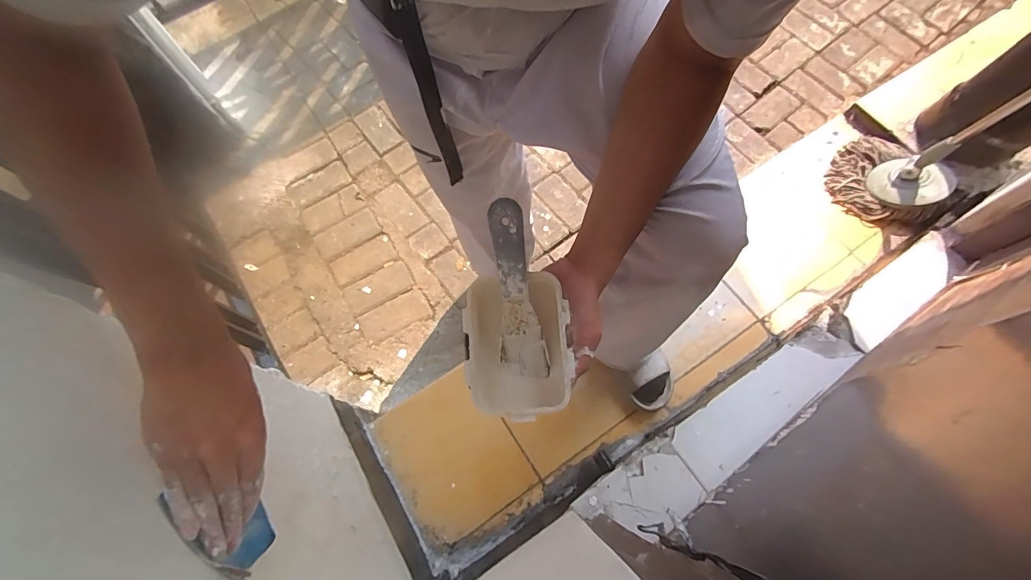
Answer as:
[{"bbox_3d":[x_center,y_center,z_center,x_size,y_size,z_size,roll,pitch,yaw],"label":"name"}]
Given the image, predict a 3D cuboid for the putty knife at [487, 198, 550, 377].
[{"bbox_3d":[-0.001,0.004,0.431,0.044,0.010,0.179,-9,106,-1],"label":"putty knife"}]

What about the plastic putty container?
[{"bbox_3d":[0.001,0.058,0.443,0.100,0.058,0.138,-6,69,0],"label":"plastic putty container"}]

